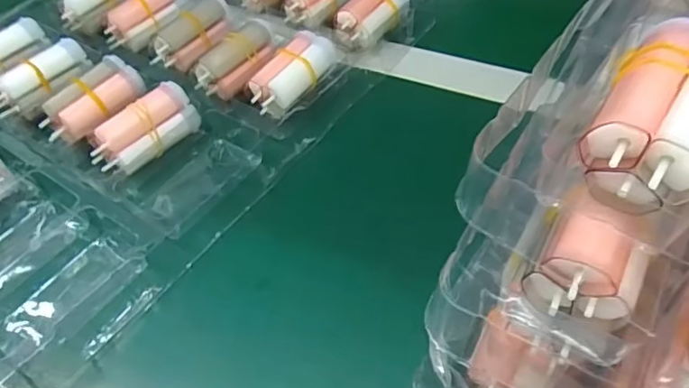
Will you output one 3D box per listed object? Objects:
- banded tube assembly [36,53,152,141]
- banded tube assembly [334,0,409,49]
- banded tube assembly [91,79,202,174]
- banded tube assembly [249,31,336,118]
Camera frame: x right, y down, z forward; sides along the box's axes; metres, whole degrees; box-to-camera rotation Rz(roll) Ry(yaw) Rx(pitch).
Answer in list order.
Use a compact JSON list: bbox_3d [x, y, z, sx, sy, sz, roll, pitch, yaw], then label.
[{"bbox_3d":[-0.168,-0.064,0.355,0.028,0.021,0.070,28,57,24],"label":"banded tube assembly"},{"bbox_3d":[0.022,-0.140,0.415,0.035,0.028,0.066,27,57,24],"label":"banded tube assembly"},{"bbox_3d":[-0.128,-0.043,0.340,0.026,0.025,0.068,34,60,28],"label":"banded tube assembly"},{"bbox_3d":[-0.035,-0.084,0.366,0.032,0.018,0.068,31,71,21],"label":"banded tube assembly"}]

